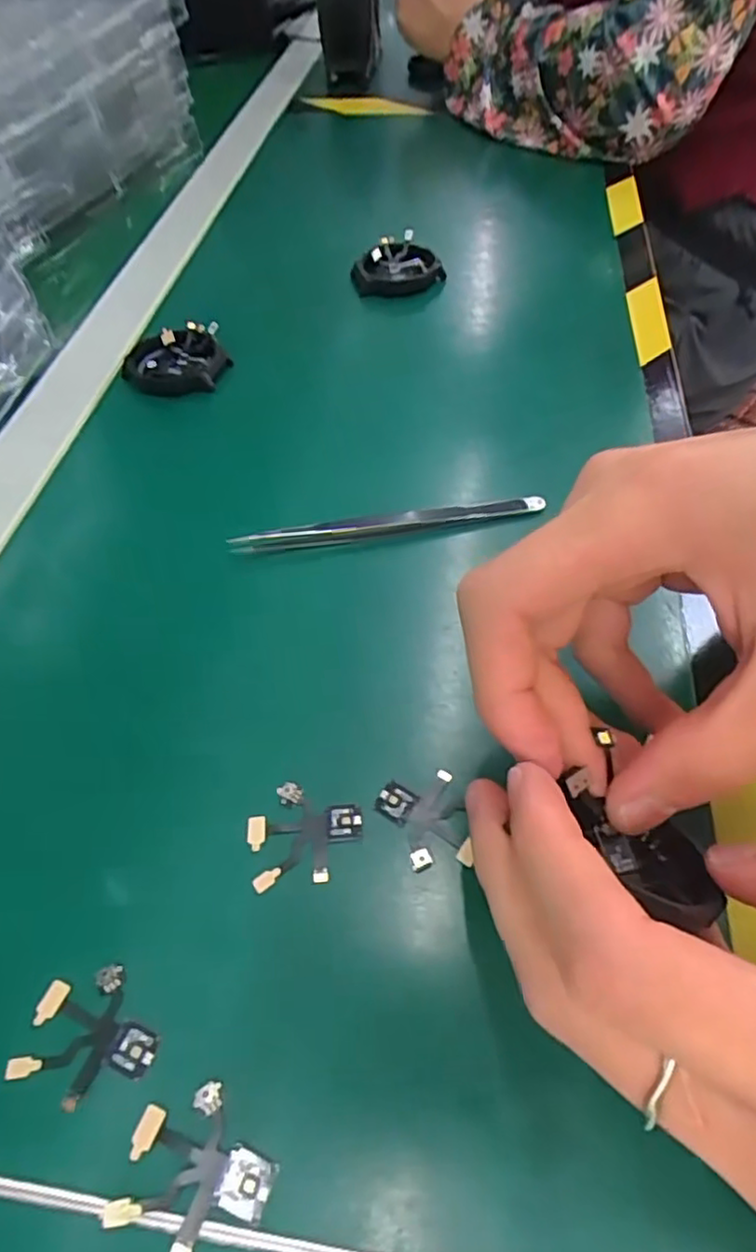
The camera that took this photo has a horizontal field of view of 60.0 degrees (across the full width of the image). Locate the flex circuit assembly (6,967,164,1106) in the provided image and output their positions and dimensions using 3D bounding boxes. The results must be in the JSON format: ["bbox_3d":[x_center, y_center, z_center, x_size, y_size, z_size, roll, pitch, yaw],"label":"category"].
[{"bbox_3d":[-0.075,0.108,0.173,0.035,0.004,0.030,15,57,15],"label":"flex circuit assembly"}]

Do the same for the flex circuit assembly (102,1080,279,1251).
[{"bbox_3d":[-0.043,0.128,0.155,0.035,0.004,0.031,17,57,16],"label":"flex circuit assembly"}]

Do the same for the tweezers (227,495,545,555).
[{"bbox_3d":[0.005,-0.043,0.275,0.131,0.010,0.009,-12,54,-4],"label":"tweezers"}]

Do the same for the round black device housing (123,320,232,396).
[{"bbox_3d":[-0.110,-0.147,0.358,0.055,0.015,0.047,-1,54,4],"label":"round black device housing"}]

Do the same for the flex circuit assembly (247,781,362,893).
[{"bbox_3d":[-0.023,0.063,0.203,0.035,0.004,0.031,-6,54,0],"label":"flex circuit assembly"}]

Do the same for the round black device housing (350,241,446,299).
[{"bbox_3d":[0.012,-0.220,0.405,0.053,0.016,0.046,-11,54,-3],"label":"round black device housing"}]

